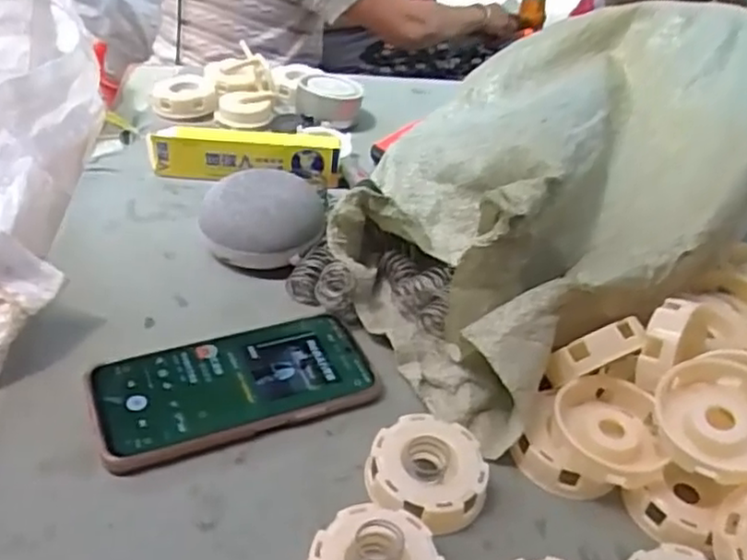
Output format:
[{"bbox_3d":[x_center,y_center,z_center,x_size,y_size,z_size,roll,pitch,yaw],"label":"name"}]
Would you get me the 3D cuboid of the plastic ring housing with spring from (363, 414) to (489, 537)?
[{"bbox_3d":[0.030,0.105,0.387,0.063,0.025,0.063,4,38,-3],"label":"plastic ring housing with spring"}]

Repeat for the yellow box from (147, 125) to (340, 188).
[{"bbox_3d":[-0.112,-0.110,0.617,0.159,0.040,0.030,2,38,-5],"label":"yellow box"}]

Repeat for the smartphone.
[{"bbox_3d":[-0.083,0.063,0.428,0.163,0.014,0.076,-13,42,-23],"label":"smartphone"}]

